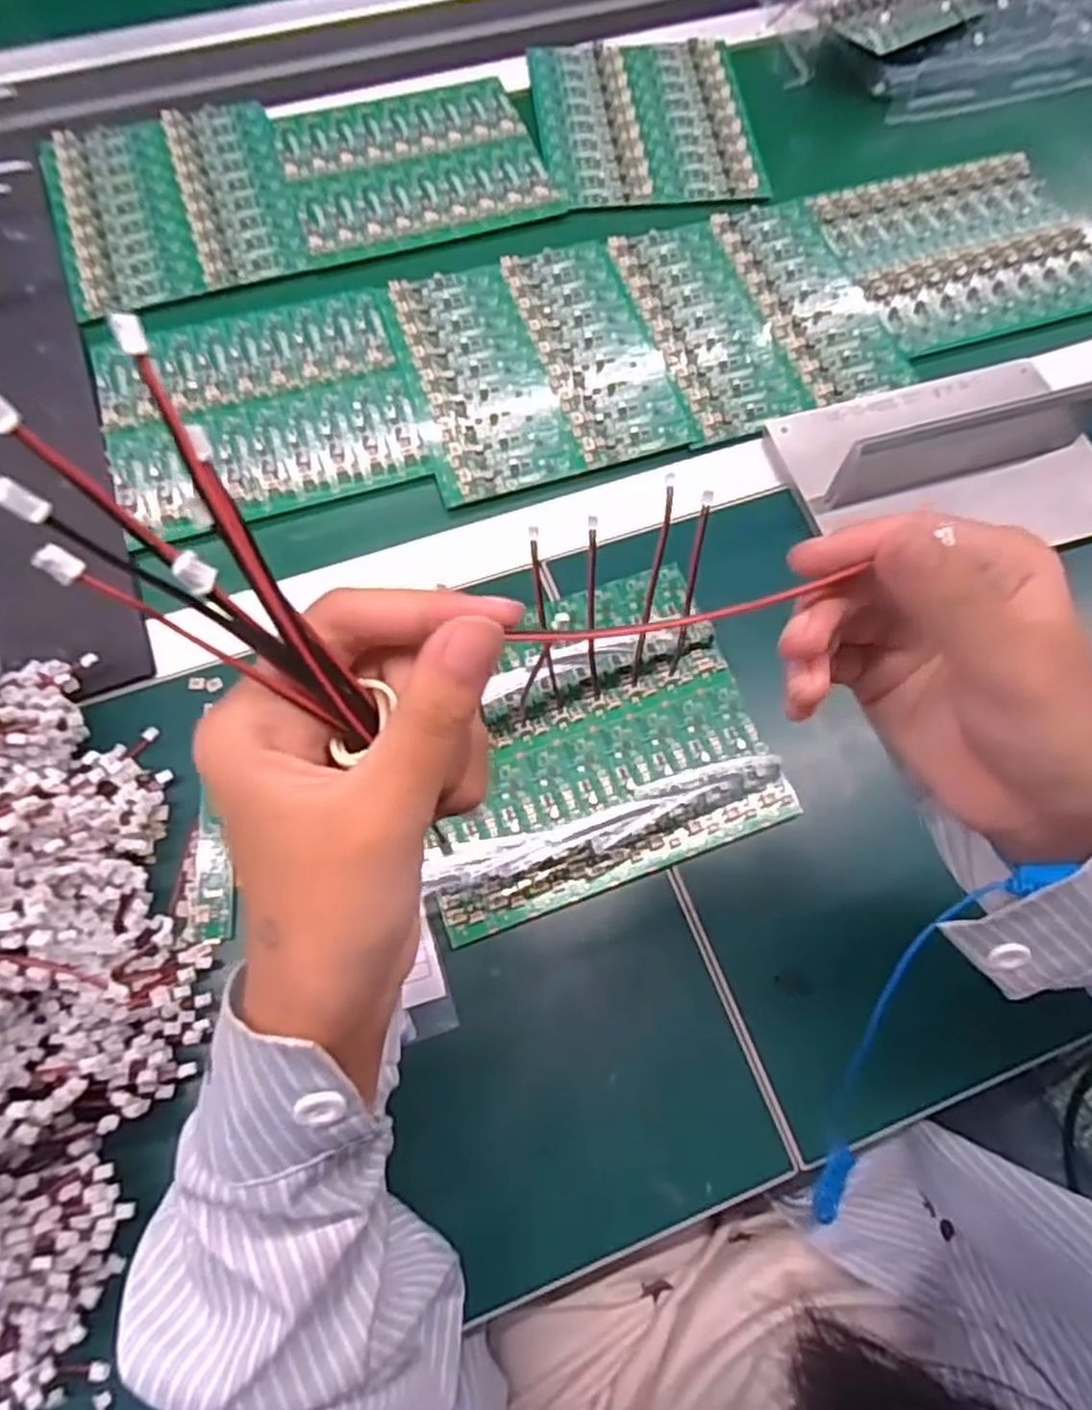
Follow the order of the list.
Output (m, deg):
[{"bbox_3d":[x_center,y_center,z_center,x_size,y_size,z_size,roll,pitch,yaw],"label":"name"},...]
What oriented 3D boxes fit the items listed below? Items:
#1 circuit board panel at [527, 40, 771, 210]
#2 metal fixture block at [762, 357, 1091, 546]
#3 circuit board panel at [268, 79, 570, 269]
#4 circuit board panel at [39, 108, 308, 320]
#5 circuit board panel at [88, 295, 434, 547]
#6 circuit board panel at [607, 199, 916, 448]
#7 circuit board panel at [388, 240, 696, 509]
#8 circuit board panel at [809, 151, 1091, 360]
[{"bbox_3d":[0.079,-0.477,0.626,0.168,0.006,0.190,-6,69,-3],"label":"circuit board panel"},{"bbox_3d":[0.260,-0.160,0.476,0.202,0.058,0.139,-14,69,-6],"label":"metal fixture block"},{"bbox_3d":[-0.102,-0.422,0.602,0.196,0.007,0.168,-16,70,-7],"label":"circuit board panel"},{"bbox_3d":[-0.281,-0.382,0.582,0.171,0.010,0.194,-19,70,-8],"label":"circuit board panel"},{"bbox_3d":[-0.192,-0.203,0.517,0.201,0.015,0.176,-15,70,-6],"label":"circuit board panel"},{"bbox_3d":[0.151,-0.282,0.554,0.162,0.006,0.195,-15,69,-6],"label":"circuit board panel"},{"bbox_3d":[-0.010,-0.237,0.534,0.167,0.005,0.195,-17,70,-7],"label":"circuit board panel"},{"bbox_3d":[0.315,-0.343,0.576,0.183,0.010,0.162,-15,70,-6],"label":"circuit board panel"}]

